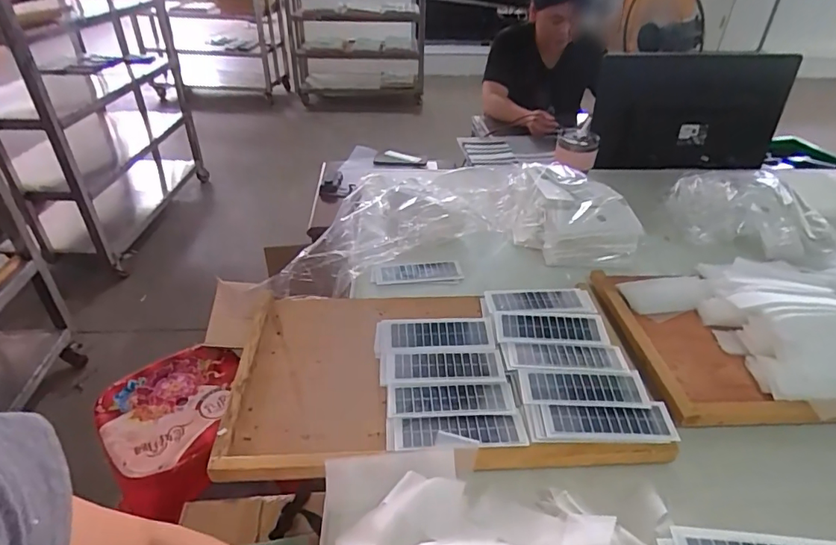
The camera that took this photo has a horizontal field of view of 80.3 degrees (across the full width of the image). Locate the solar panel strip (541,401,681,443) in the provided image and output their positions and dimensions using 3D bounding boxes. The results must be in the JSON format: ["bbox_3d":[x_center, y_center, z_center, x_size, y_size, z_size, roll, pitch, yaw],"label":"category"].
[{"bbox_3d":[0.211,0.166,0.552,0.141,0.008,0.046,1,39,0],"label":"solar panel strip"}]

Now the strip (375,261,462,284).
[{"bbox_3d":[0.003,-0.002,0.830,0.144,0.011,0.056,-4,36,-6],"label":"strip"}]

